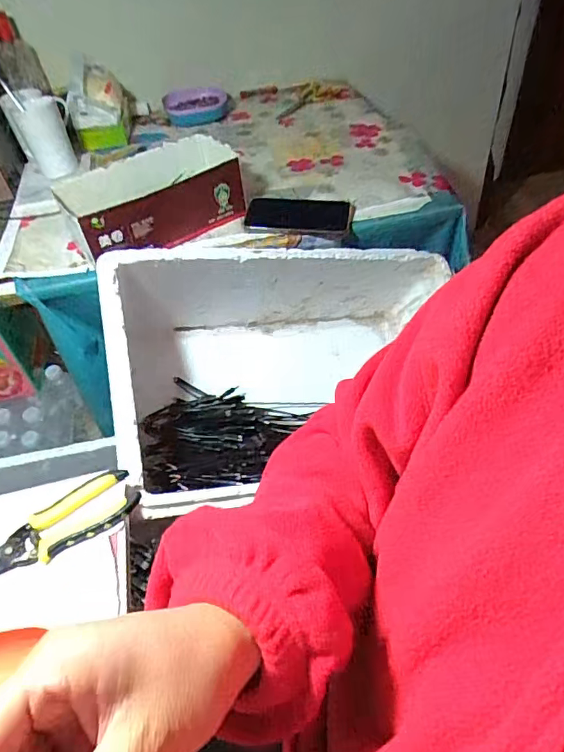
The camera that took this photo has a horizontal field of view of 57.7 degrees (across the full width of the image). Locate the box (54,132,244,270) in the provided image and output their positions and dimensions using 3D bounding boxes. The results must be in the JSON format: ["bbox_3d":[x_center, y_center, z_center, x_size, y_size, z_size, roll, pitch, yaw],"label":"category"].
[{"bbox_3d":[-0.199,-0.274,0.787,0.267,0.096,0.164,-25,50,-16],"label":"box"}]

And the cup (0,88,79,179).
[{"bbox_3d":[-0.420,-0.429,0.901,0.101,0.121,0.090,-21,49,-13],"label":"cup"}]

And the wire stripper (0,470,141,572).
[{"bbox_3d":[-0.222,0.150,0.493,0.167,0.015,0.062,-29,51,-19],"label":"wire stripper"}]

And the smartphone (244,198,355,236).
[{"bbox_3d":[0.028,-0.252,0.804,0.165,0.013,0.080,4,68,1],"label":"smartphone"}]

